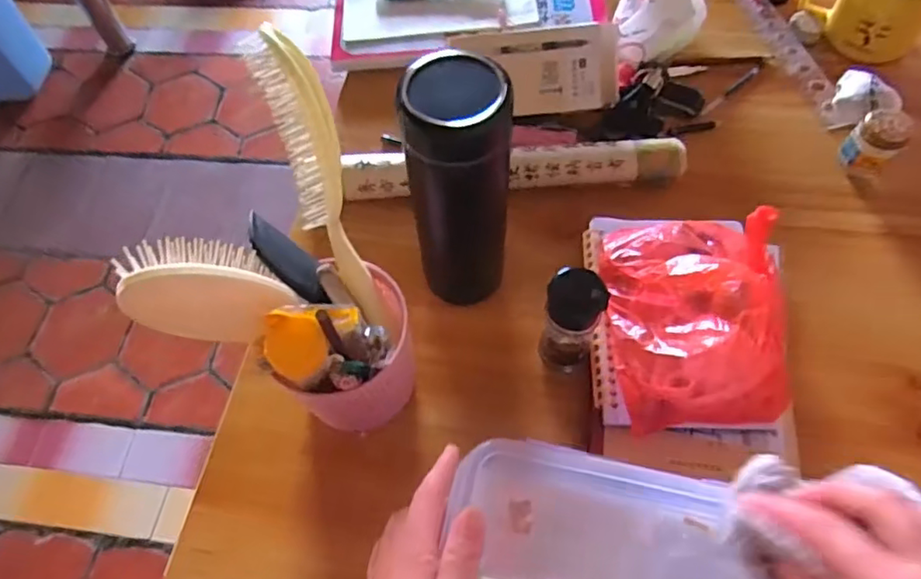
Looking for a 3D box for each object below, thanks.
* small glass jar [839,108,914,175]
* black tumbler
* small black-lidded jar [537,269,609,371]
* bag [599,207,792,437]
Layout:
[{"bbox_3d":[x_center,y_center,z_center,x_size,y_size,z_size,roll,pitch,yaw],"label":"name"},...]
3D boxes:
[{"bbox_3d":[0.375,-0.134,0.541,0.039,0.053,0.039,-1,62,3],"label":"small glass jar"},{"bbox_3d":[0.002,-0.069,0.429,0.065,0.206,0.066,-1,62,3],"label":"black tumbler"},{"bbox_3d":[0.082,0.025,0.442,0.040,0.110,0.042,-1,62,3],"label":"small black-lidded jar"},{"bbox_3d":[0.171,0.012,0.434,0.115,0.064,0.161,-3,62,2],"label":"bag"}]

